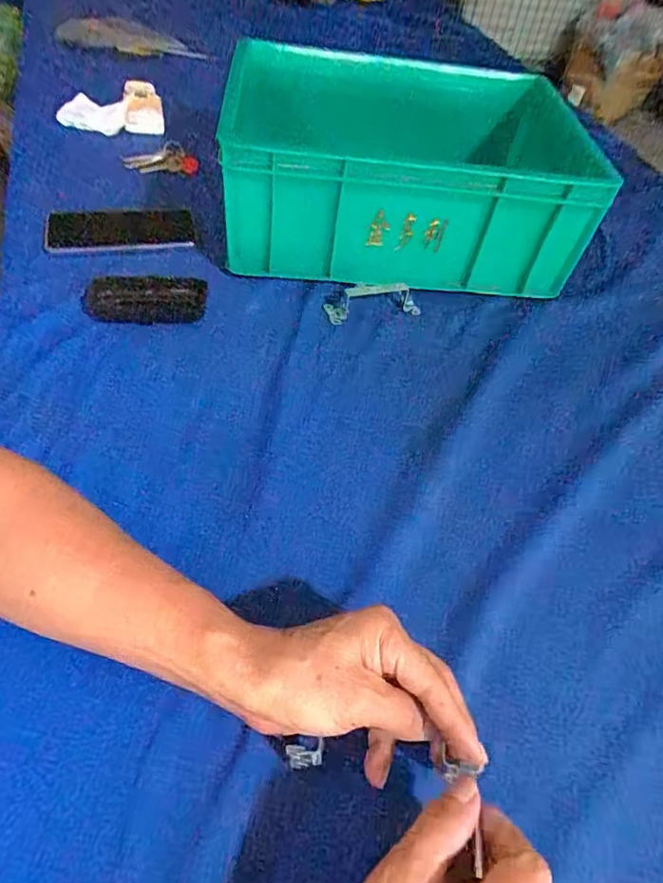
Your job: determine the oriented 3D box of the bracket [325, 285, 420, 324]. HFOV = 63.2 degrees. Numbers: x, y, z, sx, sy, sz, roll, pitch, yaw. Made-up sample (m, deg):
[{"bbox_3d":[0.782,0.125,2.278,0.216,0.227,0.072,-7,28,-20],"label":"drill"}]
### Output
[{"bbox_3d":[0.045,-0.153,0.594,0.106,0.038,0.014,-7,28,-5],"label":"bracket"}]

